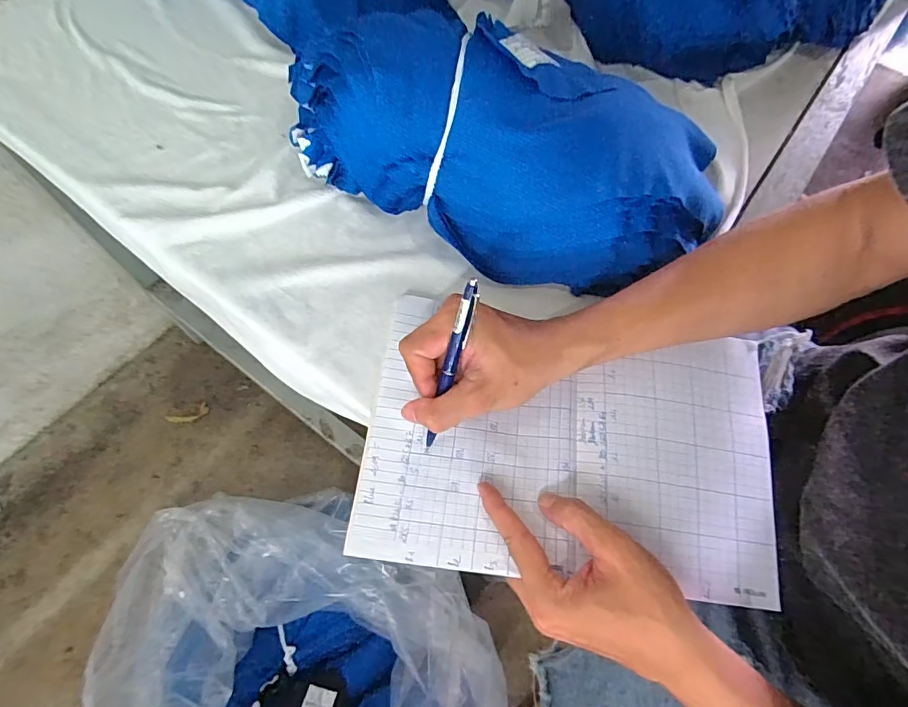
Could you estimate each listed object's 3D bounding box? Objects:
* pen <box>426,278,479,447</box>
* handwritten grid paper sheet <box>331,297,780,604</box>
[{"bbox_3d":[-0.004,0.012,0.333,0.009,0.134,0.008,20,29,7],"label":"pen"},{"bbox_3d":[0.090,0.065,0.372,0.307,0.020,0.197,7,67,1],"label":"handwritten grid paper sheet"}]

